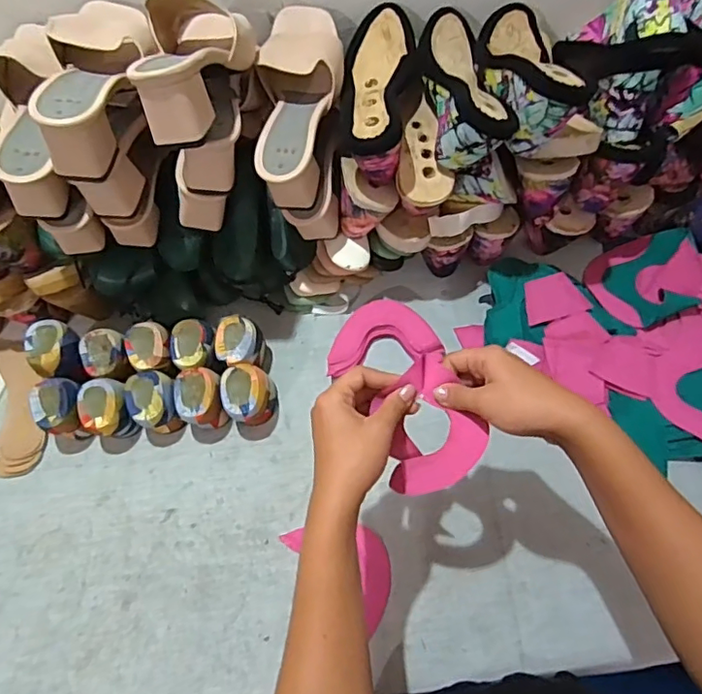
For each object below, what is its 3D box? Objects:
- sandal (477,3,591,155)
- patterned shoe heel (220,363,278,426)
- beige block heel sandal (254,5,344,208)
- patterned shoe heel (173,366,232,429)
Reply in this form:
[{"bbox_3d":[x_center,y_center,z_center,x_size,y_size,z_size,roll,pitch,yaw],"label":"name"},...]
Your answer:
[{"bbox_3d":[0.185,-0.292,0.586,0.087,0.079,0.230,2,50,3],"label":"sandal"},{"bbox_3d":[-0.115,0.059,0.633,0.057,0.072,0.059,-2,62,3],"label":"patterned shoe heel"},{"bbox_3d":[-0.052,-0.271,0.590,0.087,0.082,0.230,-2,62,3],"label":"beige block heel sandal"},{"bbox_3d":[-0.170,0.064,0.630,0.052,0.070,0.060,-15,61,-4],"label":"patterned shoe heel"}]

